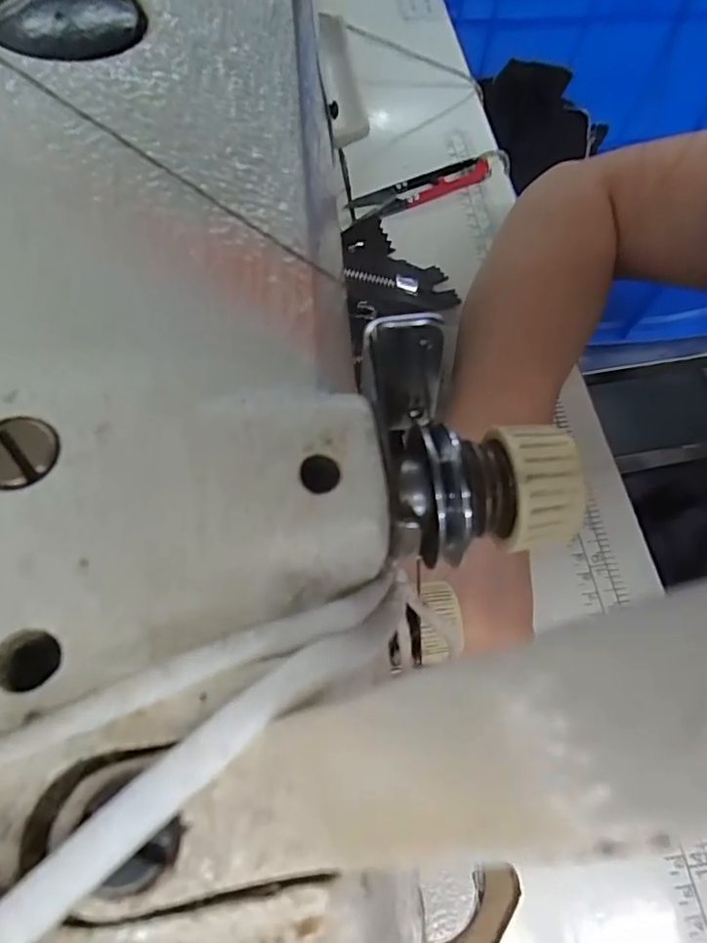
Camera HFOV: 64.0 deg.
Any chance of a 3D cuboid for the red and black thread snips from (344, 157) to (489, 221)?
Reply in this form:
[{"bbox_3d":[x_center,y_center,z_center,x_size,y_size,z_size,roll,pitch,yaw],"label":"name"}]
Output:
[{"bbox_3d":[0.044,-0.186,0.372,0.097,0.013,0.020,-23,68,-14],"label":"red and black thread snips"}]

